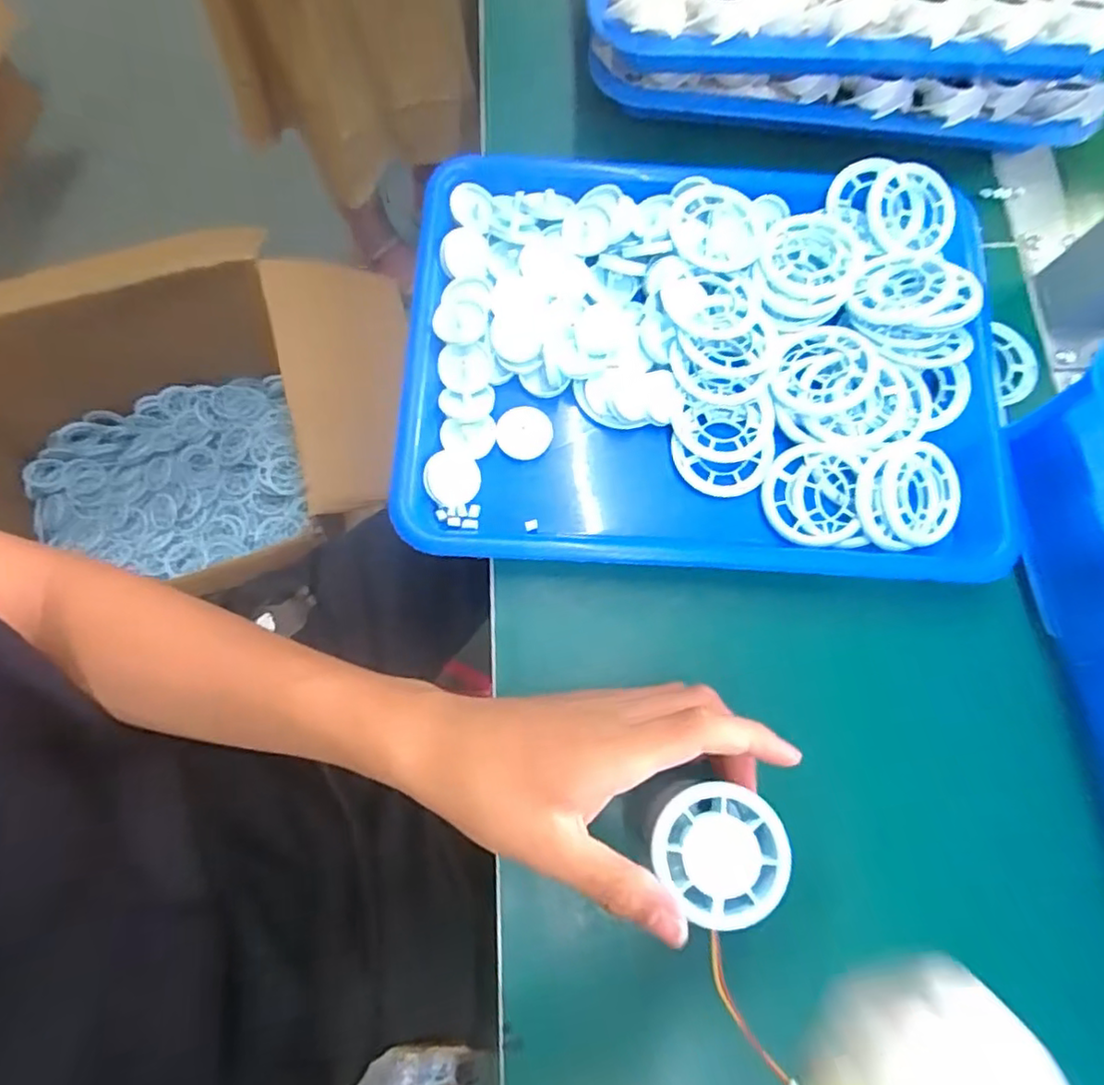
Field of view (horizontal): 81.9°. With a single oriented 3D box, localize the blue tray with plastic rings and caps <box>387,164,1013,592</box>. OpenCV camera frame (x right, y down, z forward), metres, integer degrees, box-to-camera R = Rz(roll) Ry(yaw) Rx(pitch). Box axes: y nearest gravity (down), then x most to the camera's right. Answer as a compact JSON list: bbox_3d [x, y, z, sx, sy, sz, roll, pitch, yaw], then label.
[{"bbox_3d":[0.088,-0.107,0.371,0.340,0.035,0.254,3,75,-1],"label":"blue tray with plastic rings and caps"}]

